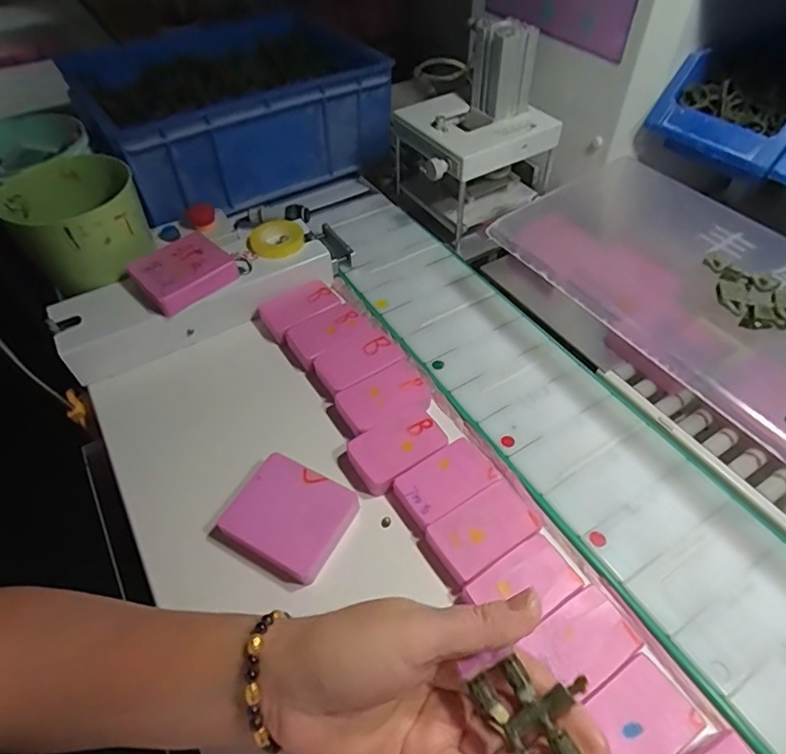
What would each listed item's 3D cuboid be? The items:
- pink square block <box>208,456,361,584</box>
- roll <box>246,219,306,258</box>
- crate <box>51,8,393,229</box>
[{"bbox_3d":[-0.076,0.100,0.376,0.082,0.028,0.070,25,52,19],"label":"pink square block"},{"bbox_3d":[-0.116,-0.137,0.524,0.055,0.014,0.055,1,48,-1],"label":"roll"},{"bbox_3d":[-0.199,-0.324,0.648,0.325,0.117,0.223,-28,55,-26],"label":"crate"}]

